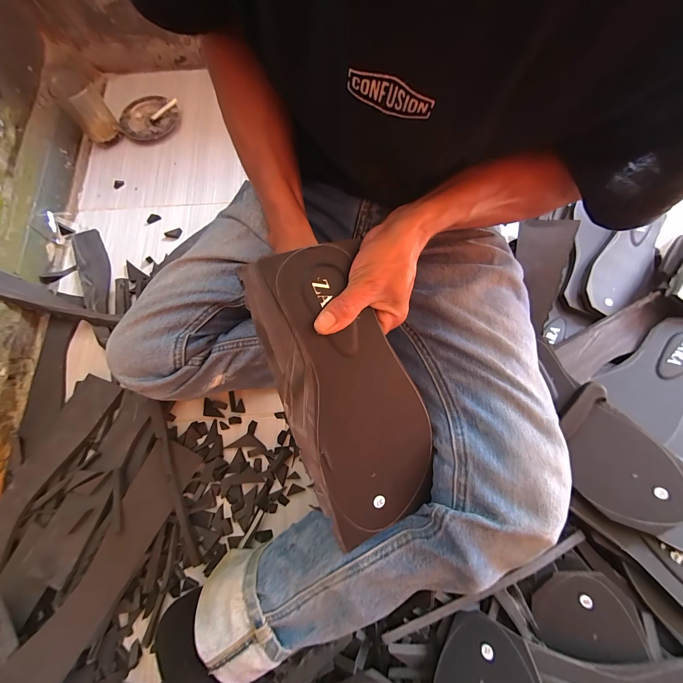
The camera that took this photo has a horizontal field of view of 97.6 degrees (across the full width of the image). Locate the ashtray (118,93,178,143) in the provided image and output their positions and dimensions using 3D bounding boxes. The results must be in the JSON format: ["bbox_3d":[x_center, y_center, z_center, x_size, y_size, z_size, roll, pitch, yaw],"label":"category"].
[{"bbox_3d":[-0.397,-0.467,0.622,0.103,0.022,0.111,0,74,1],"label":"ashtray"}]

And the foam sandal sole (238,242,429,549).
[{"bbox_3d":[0.003,0.043,0.254,0.105,0.013,0.248,-23,93,-5],"label":"foam sandal sole"}]

